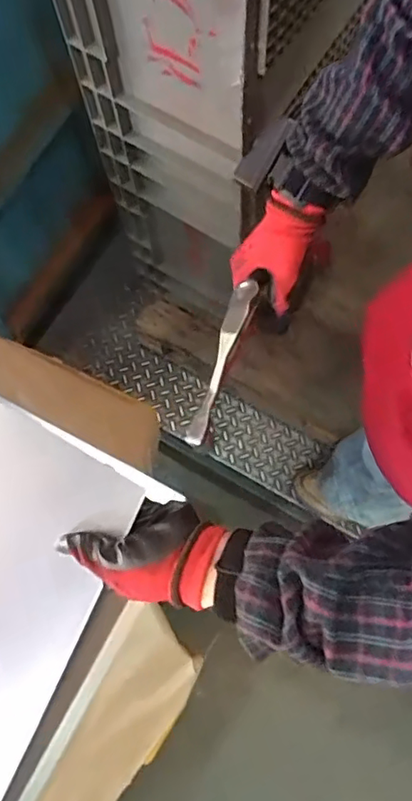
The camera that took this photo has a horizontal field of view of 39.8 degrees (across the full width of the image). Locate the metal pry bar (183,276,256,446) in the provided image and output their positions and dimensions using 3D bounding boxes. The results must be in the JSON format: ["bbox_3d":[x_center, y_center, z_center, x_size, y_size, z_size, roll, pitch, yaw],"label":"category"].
[{"bbox_3d":[0.013,-0.035,0.500,0.020,0.011,0.151,18,83,7],"label":"metal pry bar"}]

